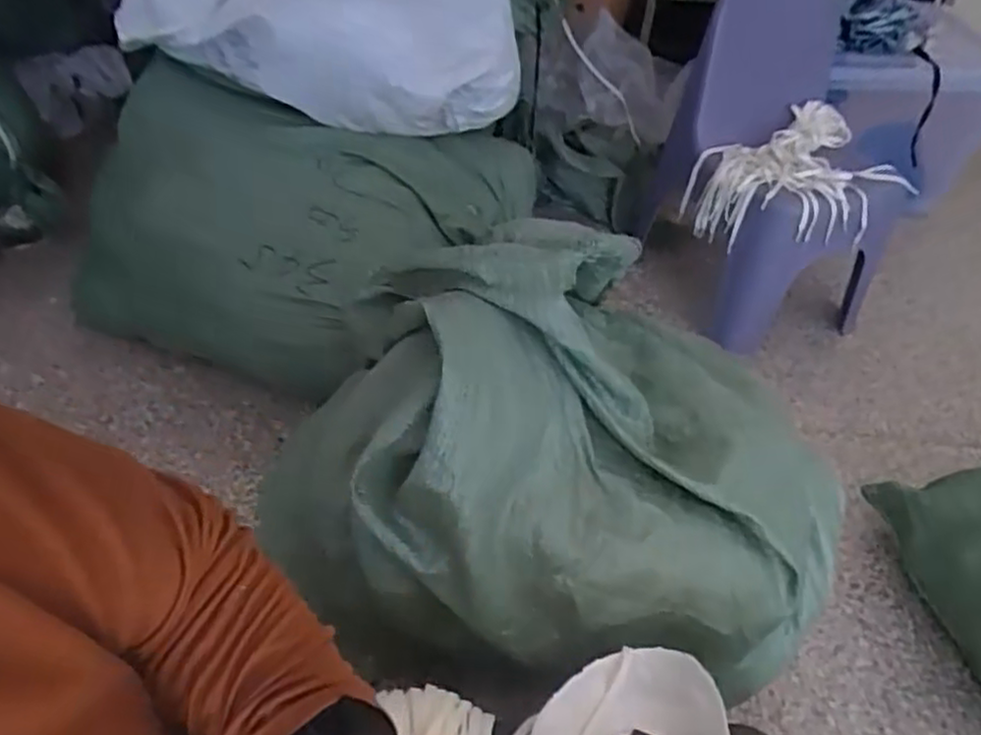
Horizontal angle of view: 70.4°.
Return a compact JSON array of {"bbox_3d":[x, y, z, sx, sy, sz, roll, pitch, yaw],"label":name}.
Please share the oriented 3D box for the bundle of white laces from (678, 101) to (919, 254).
[{"bbox_3d":[0.564,-0.334,1.314,0.346,0.190,0.282,-4,46,-9],"label":"bundle of white laces"}]

